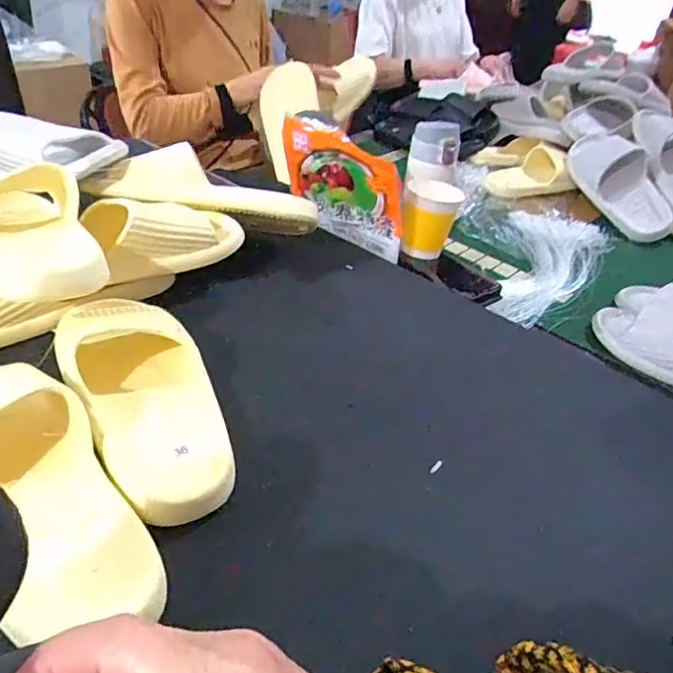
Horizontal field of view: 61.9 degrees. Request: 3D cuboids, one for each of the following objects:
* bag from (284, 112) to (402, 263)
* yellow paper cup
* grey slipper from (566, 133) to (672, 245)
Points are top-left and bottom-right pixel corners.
[{"bbox_3d":[0.012,-0.188,0.704,0.174,0.157,0.040,28,57,28],"label":"bag"},{"bbox_3d":[0.123,-0.157,0.736,0.069,0.086,0.081,8,37,1],"label":"yellow paper cup"},{"bbox_3d":[0.571,-0.322,1.123,0.092,0.119,0.294,-12,64,-24],"label":"grey slipper"}]

